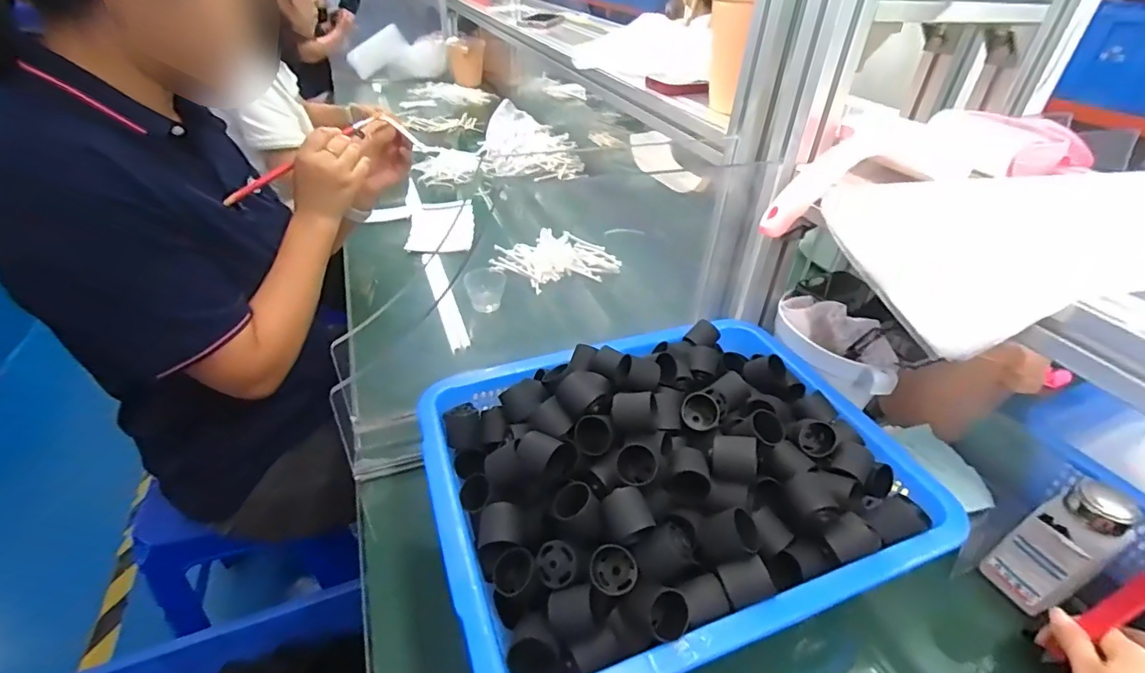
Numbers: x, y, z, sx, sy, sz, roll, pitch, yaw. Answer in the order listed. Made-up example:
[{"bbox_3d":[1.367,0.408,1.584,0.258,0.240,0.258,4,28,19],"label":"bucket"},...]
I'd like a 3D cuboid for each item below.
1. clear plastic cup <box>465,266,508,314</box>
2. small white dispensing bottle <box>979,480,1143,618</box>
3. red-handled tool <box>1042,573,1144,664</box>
[{"bbox_3d":[-0.139,-0.074,0.838,0.064,0.056,0.059,2,37,-1],"label":"clear plastic cup"},{"bbox_3d":[0.420,0.181,0.445,0.053,0.119,0.054,-12,39,-19],"label":"small white dispensing bottle"},{"bbox_3d":[0.381,0.198,0.368,0.008,0.143,0.021,18,38,12],"label":"red-handled tool"}]

